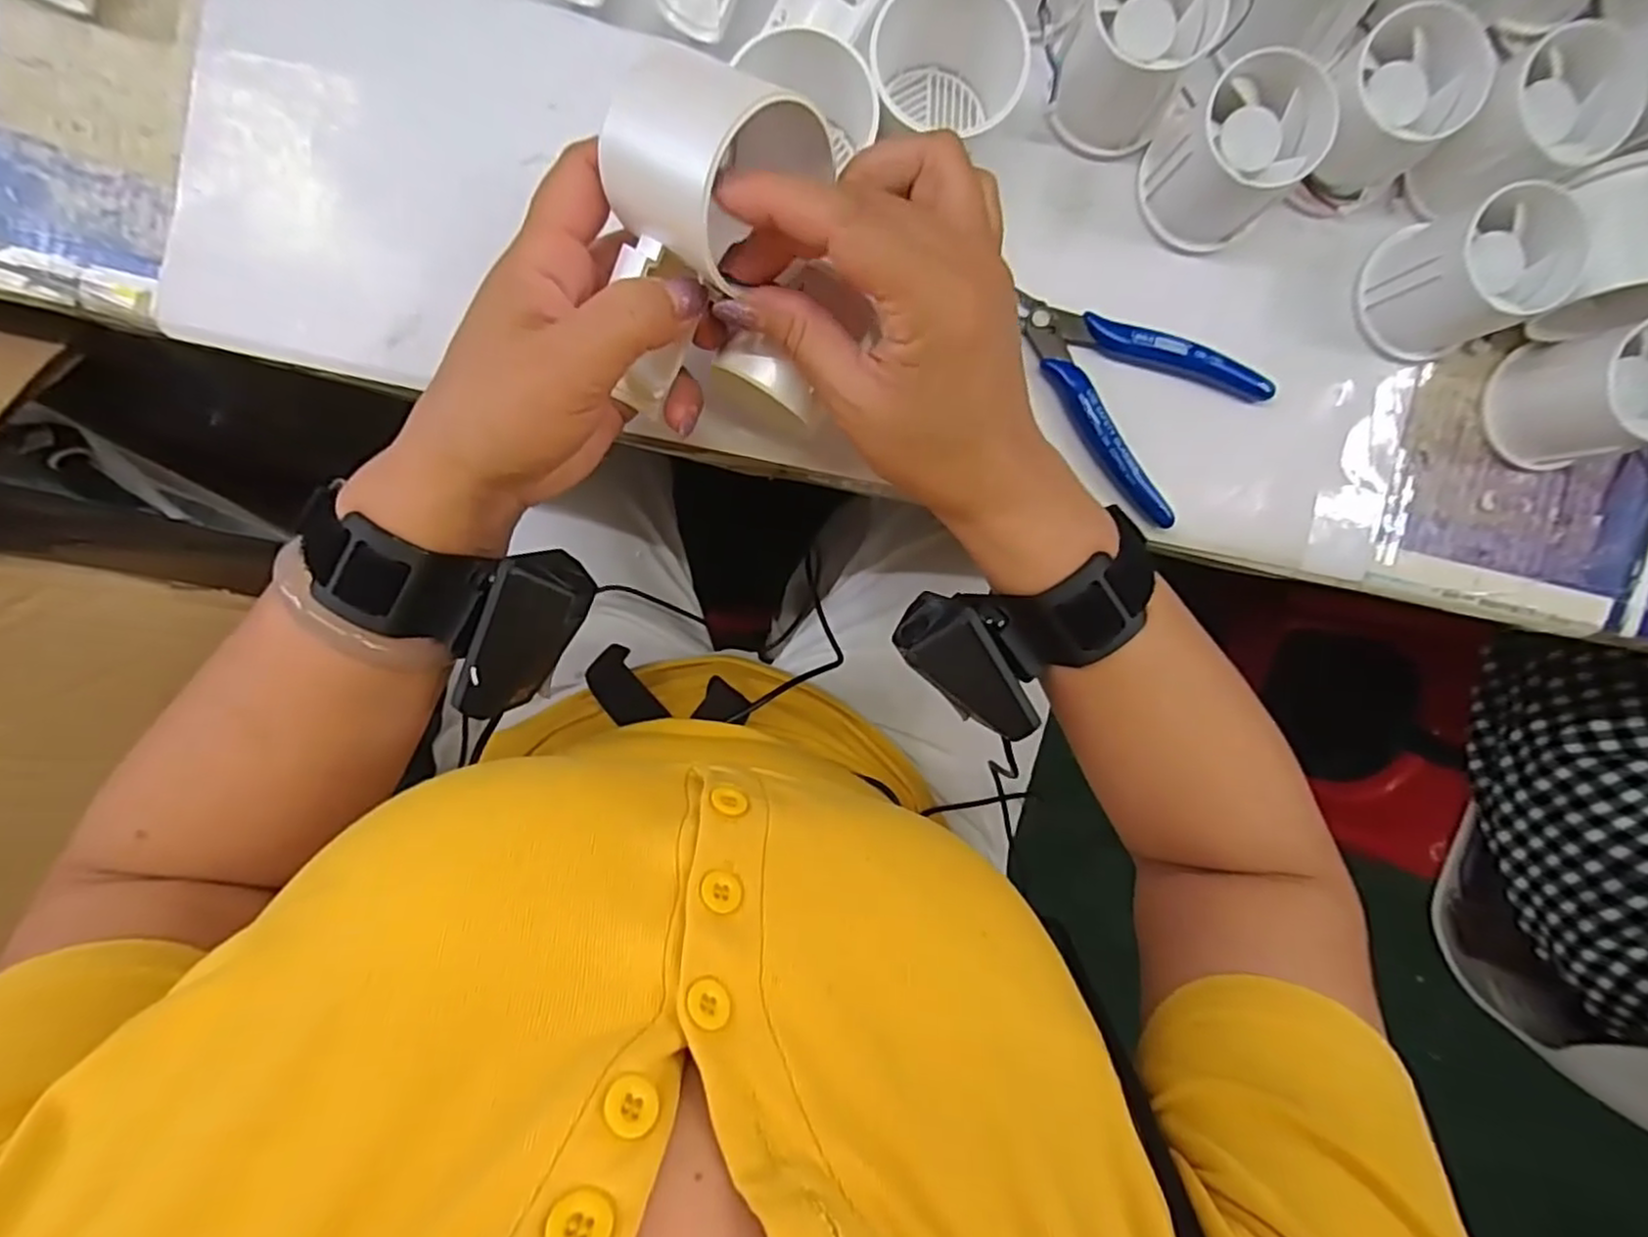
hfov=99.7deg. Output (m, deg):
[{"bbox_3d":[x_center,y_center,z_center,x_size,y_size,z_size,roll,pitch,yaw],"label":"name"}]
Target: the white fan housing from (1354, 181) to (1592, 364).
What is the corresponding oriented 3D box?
[{"bbox_3d":[0.271,-0.145,0.292,0.056,0.052,0.054,0,94,-2],"label":"white fan housing"}]

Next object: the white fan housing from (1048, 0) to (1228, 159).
[{"bbox_3d":[0.128,-0.233,0.288,0.050,0.045,0.056,22,93,-3],"label":"white fan housing"}]

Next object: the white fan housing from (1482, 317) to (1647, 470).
[{"bbox_3d":[0.333,-0.097,0.300,0.051,0.050,0.052,-12,95,-1],"label":"white fan housing"}]

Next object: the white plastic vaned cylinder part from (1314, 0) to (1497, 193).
[{"bbox_3d":[0.227,-0.208,0.284,0.053,0.048,0.049,0,94,-2],"label":"white plastic vaned cylinder part"}]

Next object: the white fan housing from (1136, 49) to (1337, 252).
[{"bbox_3d":[0.169,-0.193,0.289,0.054,0.046,0.055,0,94,-2],"label":"white fan housing"}]

